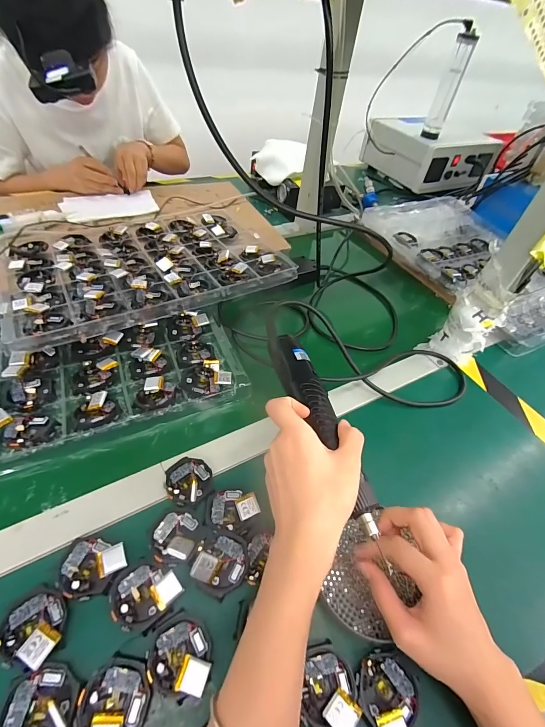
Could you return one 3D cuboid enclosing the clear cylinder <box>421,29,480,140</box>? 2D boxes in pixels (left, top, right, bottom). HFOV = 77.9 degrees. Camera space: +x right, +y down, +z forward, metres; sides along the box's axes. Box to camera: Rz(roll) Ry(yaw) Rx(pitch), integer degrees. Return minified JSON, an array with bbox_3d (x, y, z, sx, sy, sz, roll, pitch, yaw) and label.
[{"bbox_3d":[0.456,-0.717,0.887,0.058,0.223,0.042,18,48,7],"label":"clear cylinder"}]

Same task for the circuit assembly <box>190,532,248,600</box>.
[{"bbox_3d":[-0.046,0.185,0.310,0.044,0.018,0.049,23,51,13],"label":"circuit assembly"}]

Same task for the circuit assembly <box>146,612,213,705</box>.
[{"bbox_3d":[-0.073,0.233,0.269,0.051,0.013,0.048,3,49,-4],"label":"circuit assembly"}]

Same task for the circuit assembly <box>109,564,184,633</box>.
[{"bbox_3d":[-0.111,0.200,0.294,0.054,0.010,0.046,-28,58,-27],"label":"circuit assembly"}]

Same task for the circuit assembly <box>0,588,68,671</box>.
[{"bbox_3d":[-0.193,0.212,0.270,0.046,0.014,0.052,-16,53,-19],"label":"circuit assembly"}]

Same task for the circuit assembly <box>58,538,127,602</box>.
[{"bbox_3d":[-0.162,0.183,0.301,0.053,0.012,0.046,12,49,4],"label":"circuit assembly"}]

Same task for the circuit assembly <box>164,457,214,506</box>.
[{"bbox_3d":[-0.089,0.121,0.357,0.049,0.020,0.048,3,49,-4],"label":"circuit assembly"}]

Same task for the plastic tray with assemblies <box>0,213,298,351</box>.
[{"bbox_3d":[-0.219,-0.182,0.595,0.435,0.039,0.295,-22,55,-23],"label":"plastic tray with assemblies"}]

